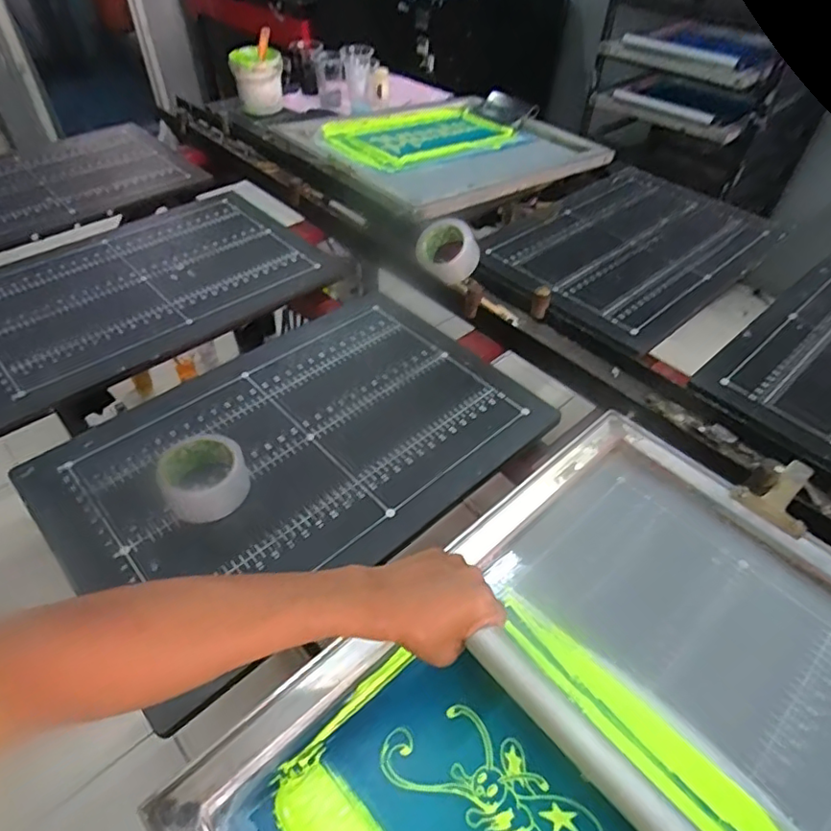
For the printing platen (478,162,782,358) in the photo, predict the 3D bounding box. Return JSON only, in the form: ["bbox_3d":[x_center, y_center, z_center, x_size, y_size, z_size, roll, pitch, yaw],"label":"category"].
[{"bbox_3d":[0.422,-0.336,1.102,0.574,0.026,0.371,-35,58,-27],"label":"printing platen"}]

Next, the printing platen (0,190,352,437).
[{"bbox_3d":[-0.471,-0.236,0.971,0.598,0.029,0.387,-35,58,-28],"label":"printing platen"}]

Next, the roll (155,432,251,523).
[{"bbox_3d":[-0.253,0.075,0.681,0.097,0.046,0.105,1,49,-1],"label":"roll"}]

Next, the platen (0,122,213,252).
[{"bbox_3d":[-0.805,-0.494,1.202,0.606,0.031,0.433,-34,57,-27],"label":"platen"}]

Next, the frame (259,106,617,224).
[{"bbox_3d":[0.042,-0.627,1.306,0.670,0.045,0.542,-28,55,-31],"label":"frame"}]

